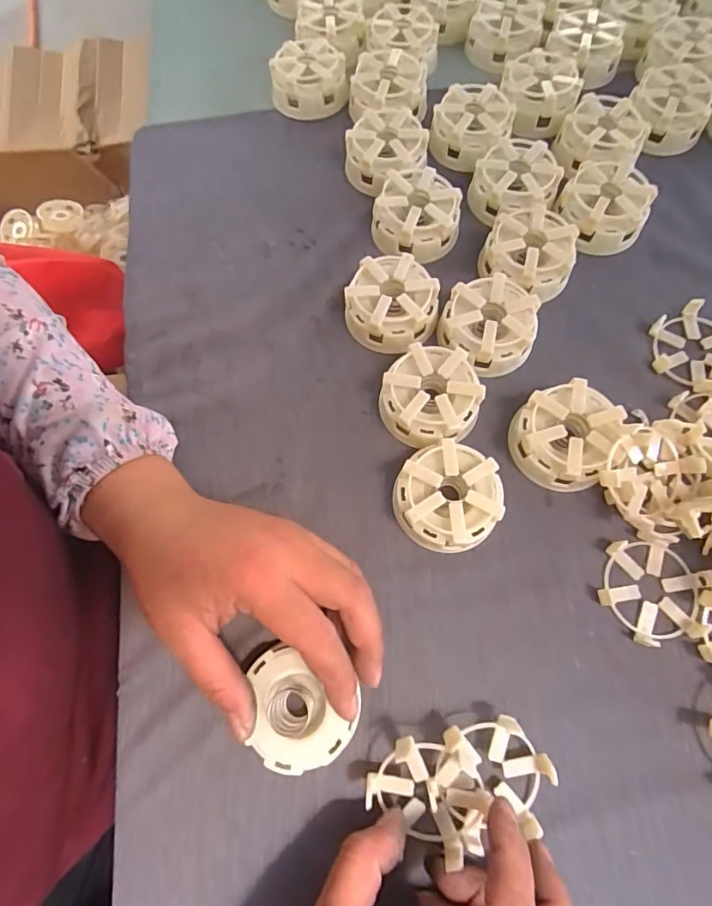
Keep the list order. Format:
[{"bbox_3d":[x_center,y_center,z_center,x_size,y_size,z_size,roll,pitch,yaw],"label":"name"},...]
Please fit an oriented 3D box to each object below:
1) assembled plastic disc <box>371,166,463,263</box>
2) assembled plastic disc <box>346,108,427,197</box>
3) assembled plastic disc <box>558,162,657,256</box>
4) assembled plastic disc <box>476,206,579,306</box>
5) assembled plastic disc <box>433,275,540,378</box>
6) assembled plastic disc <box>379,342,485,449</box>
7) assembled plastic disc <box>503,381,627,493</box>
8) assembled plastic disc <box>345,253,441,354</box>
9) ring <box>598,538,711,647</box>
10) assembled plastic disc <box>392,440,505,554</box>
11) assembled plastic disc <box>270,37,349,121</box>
[{"bbox_3d":[0.045,-0.177,0.371,0.066,0.032,0.065,-1,71,2],"label":"assembled plastic disc"},{"bbox_3d":[0.025,-0.243,0.394,0.059,0.028,0.061,-1,71,2],"label":"assembled plastic disc"},{"bbox_3d":[0.186,-0.186,0.369,0.058,0.034,0.060,-1,71,2],"label":"assembled plastic disc"},{"bbox_3d":[0.126,-0.146,0.359,0.063,0.033,0.064,-1,71,2],"label":"assembled plastic disc"},{"bbox_3d":[0.092,-0.088,0.340,0.066,0.031,0.060,-1,71,2],"label":"assembled plastic disc"},{"bbox_3d":[0.050,-0.037,0.323,0.063,0.031,0.064,-1,71,2],"label":"assembled plastic disc"},{"bbox_3d":[0.131,-0.011,0.311,0.058,0.031,0.060,-1,71,2],"label":"assembled plastic disc"},{"bbox_3d":[0.027,-0.106,0.347,0.062,0.030,0.066,-1,71,2],"label":"assembled plastic disc"},{"bbox_3d":[0.177,0.082,0.289,0.057,0.009,0.061,-1,71,2],"label":"ring"},{"bbox_3d":[0.058,0.027,0.301,0.061,0.029,0.063,-1,71,2],"label":"assembled plastic disc"},{"bbox_3d":[-0.041,-0.328,0.428,0.065,0.036,0.064,-1,71,2],"label":"assembled plastic disc"}]

